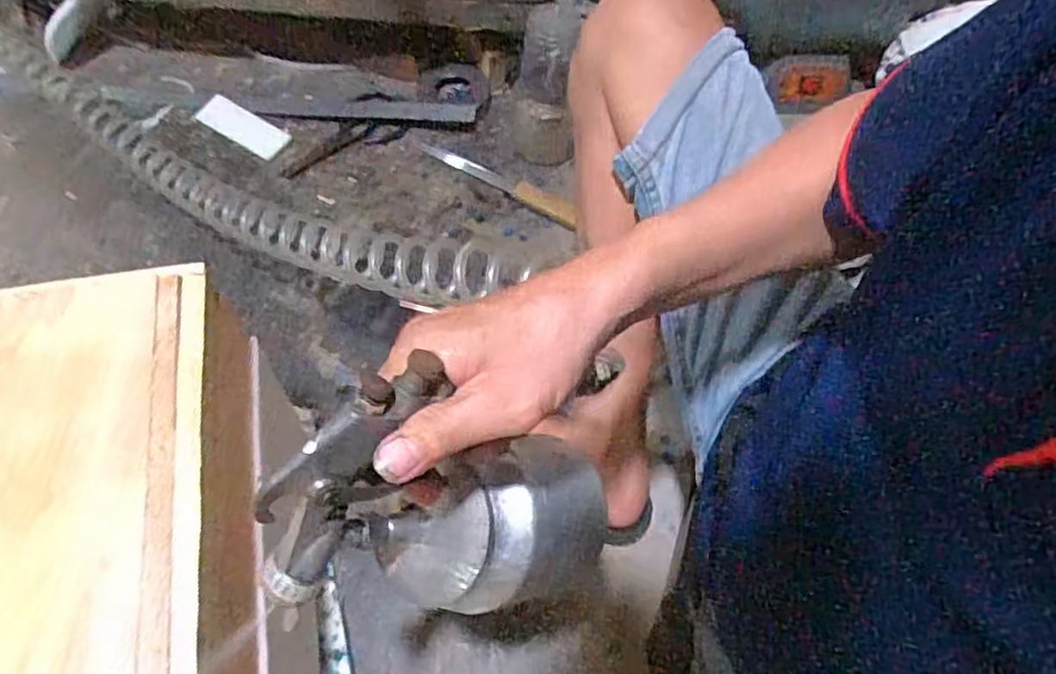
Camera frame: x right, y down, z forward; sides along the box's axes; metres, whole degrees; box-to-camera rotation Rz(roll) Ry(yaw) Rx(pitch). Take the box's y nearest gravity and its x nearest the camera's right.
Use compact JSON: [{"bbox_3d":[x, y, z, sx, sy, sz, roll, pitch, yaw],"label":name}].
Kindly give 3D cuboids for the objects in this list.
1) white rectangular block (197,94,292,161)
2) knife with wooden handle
[{"bbox_3d":[-0.416,-0.308,0.985,0.137,0.010,0.049,30,84,4],"label":"white rectangular block"},{"bbox_3d":[-0.041,-0.224,0.960,0.256,0.024,0.029,29,62,13],"label":"knife with wooden handle"}]

